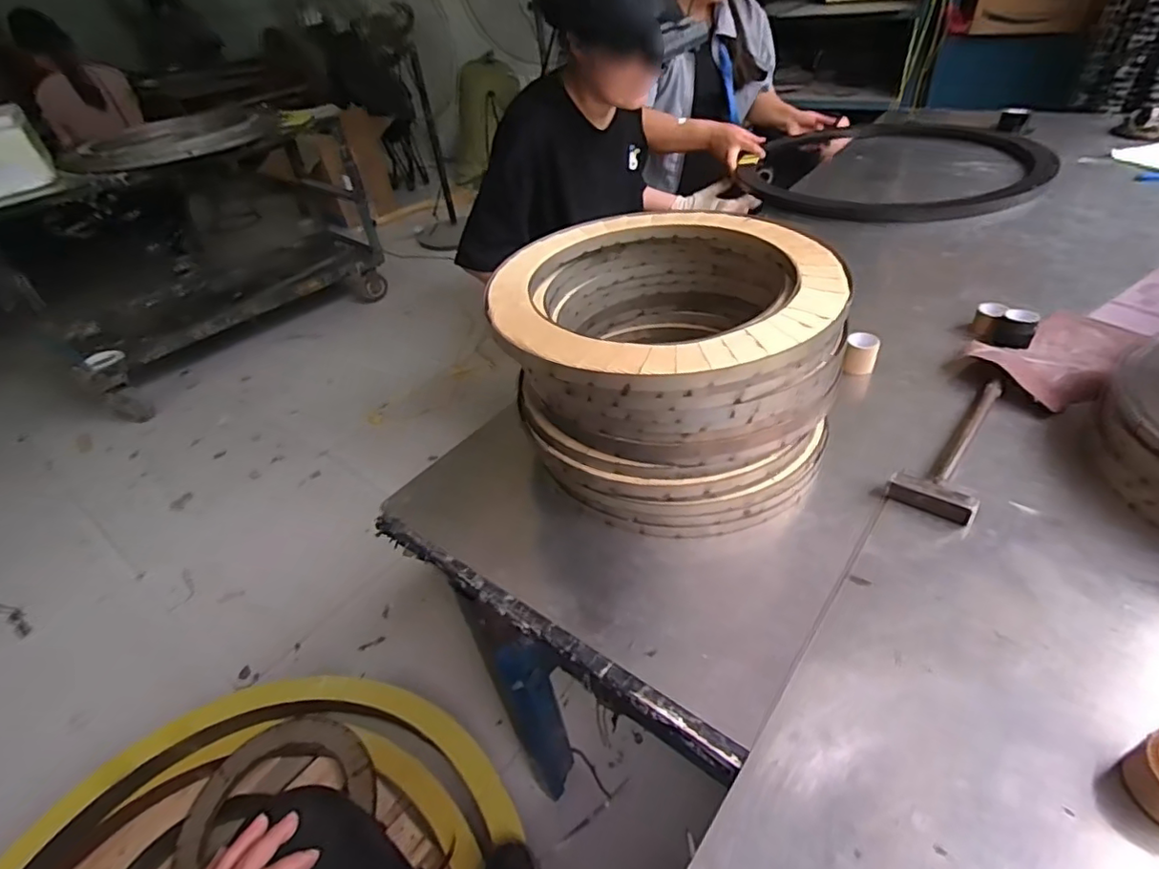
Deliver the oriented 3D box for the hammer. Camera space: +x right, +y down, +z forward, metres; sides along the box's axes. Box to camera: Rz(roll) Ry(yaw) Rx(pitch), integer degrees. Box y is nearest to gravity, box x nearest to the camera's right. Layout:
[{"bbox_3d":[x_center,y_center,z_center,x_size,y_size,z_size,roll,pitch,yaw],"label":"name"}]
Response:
[{"bbox_3d":[0.389,0.004,0.590,0.070,0.022,0.222,24,49,32],"label":"hammer"}]

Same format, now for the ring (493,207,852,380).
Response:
[{"bbox_3d":[0.073,-0.137,0.522,0.310,0.018,0.295,-5,40,4],"label":"ring"}]

